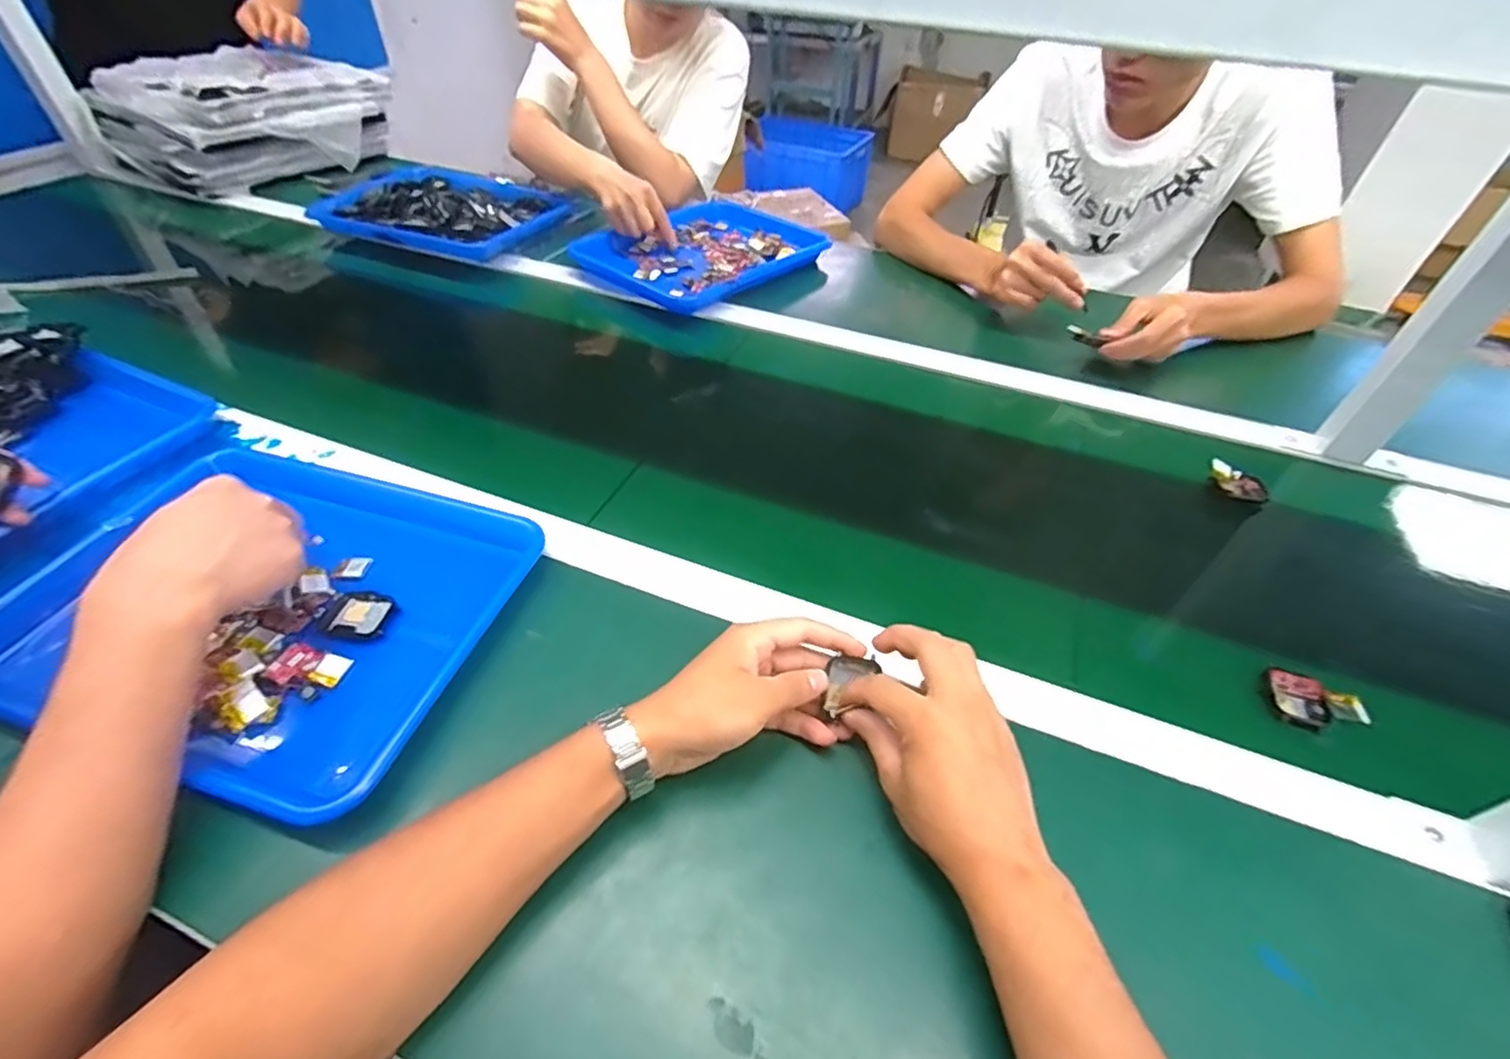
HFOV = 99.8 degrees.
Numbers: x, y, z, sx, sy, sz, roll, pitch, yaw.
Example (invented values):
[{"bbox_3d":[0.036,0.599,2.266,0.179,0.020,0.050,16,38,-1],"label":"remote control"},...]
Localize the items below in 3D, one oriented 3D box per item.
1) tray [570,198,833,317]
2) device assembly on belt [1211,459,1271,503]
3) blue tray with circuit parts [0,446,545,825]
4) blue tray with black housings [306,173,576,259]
[{"bbox_3d":[-0.070,-0.398,0.915,0.251,0.035,0.315,34,53,27],"label":"tray"},{"bbox_3d":[0.463,-0.047,0.609,0.031,0.018,0.052,-14,48,-15],"label":"device assembly on belt"},{"bbox_3d":[-0.350,0.050,0.462,0.328,0.036,0.241,14,47,11],"label":"blue tray with circuit parts"},{"bbox_3d":[-0.453,-0.478,0.947,0.312,0.046,0.227,16,48,13],"label":"blue tray with black housings"}]

